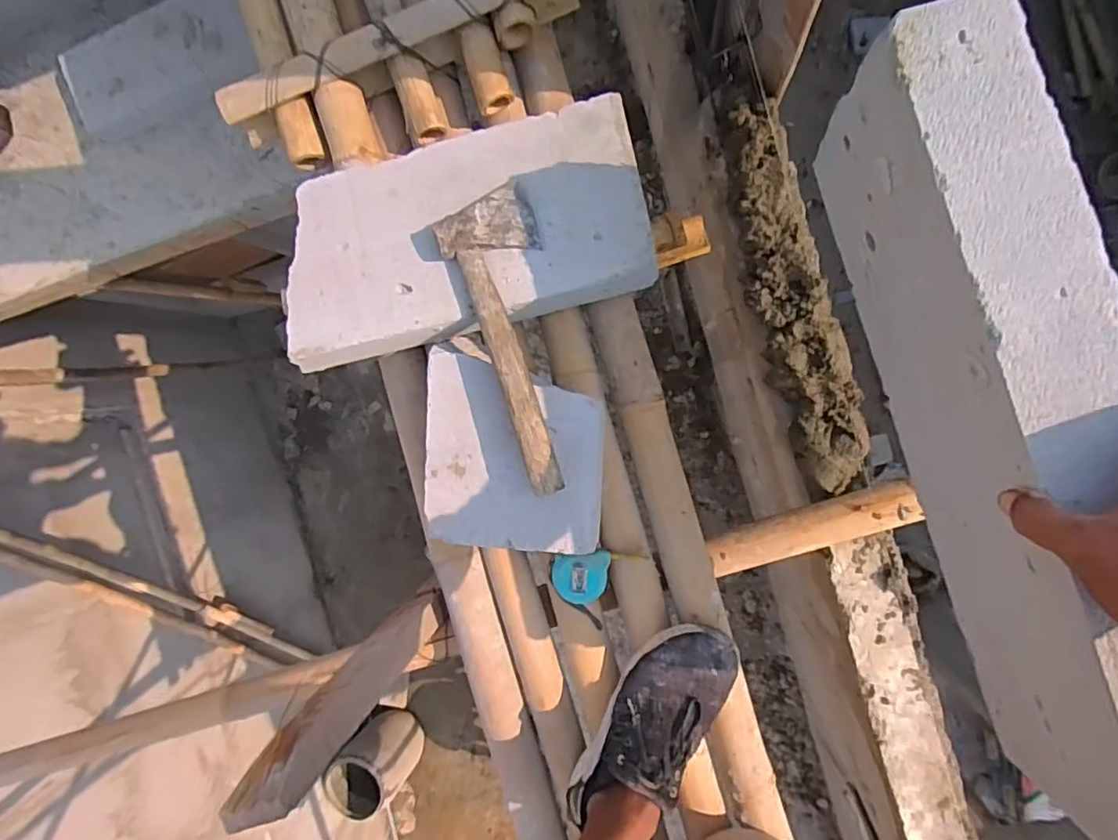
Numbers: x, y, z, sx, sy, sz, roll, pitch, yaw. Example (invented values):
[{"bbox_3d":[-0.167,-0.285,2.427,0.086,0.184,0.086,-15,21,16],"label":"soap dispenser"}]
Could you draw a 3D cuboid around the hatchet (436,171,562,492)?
[{"bbox_3d":[-0.033,-0.088,0.638,0.103,0.045,0.322,-22,91,9],"label":"hatchet"}]

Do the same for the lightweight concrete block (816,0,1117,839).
[{"bbox_3d":[0.314,0.013,0.426,0.082,0.187,0.553,-14,90,8],"label":"lightweight concrete block"}]

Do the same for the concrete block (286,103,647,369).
[{"bbox_3d":[-0.114,-0.205,0.683,0.422,0.070,0.207,-13,92,8],"label":"concrete block"}]

